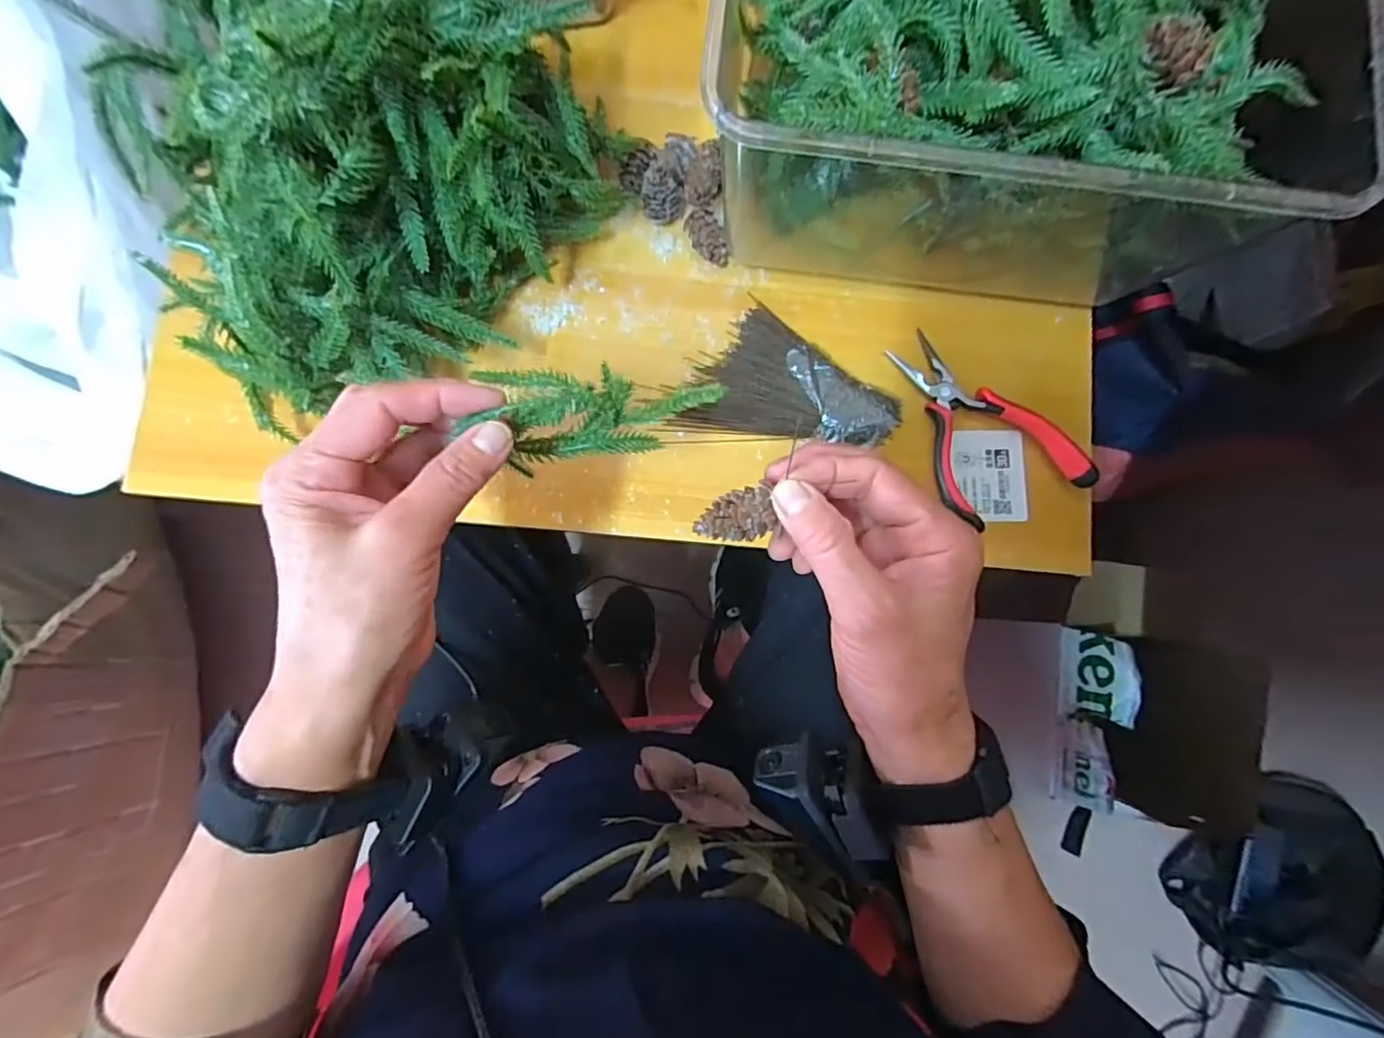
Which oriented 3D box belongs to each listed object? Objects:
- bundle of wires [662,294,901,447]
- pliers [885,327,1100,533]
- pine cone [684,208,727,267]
[{"bbox_3d":[0.057,-0.091,0.370,0.137,0.017,0.085,1,83,-2],"label":"bundle of wires"},{"bbox_3d":[0.185,-0.065,0.371,0.077,0.021,0.127,-24,85,-5],"label":"pliers"},{"bbox_3d":[0.010,-0.179,0.376,0.018,0.015,0.037,-37,104,-6],"label":"pine cone"}]

